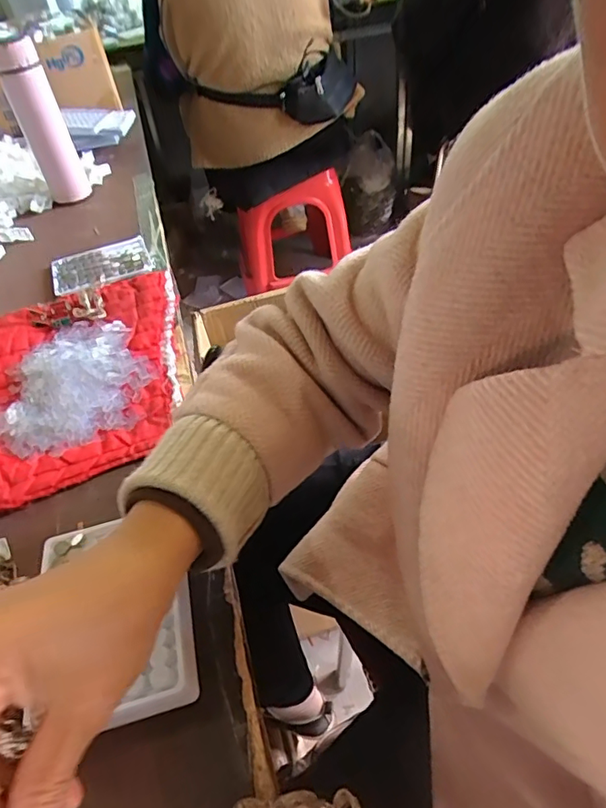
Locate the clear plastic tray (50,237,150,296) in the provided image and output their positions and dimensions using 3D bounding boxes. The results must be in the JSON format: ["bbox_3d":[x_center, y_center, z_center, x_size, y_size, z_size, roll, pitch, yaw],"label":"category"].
[{"bbox_3d":[-0.271,-0.185,0.677,0.127,0.013,0.097,-21,49,-13],"label":"clear plastic tray"}]

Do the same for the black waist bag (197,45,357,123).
[{"bbox_3d":[-0.034,-0.752,1.235,0.410,0.134,0.115,-30,51,-20],"label":"black waist bag"}]

